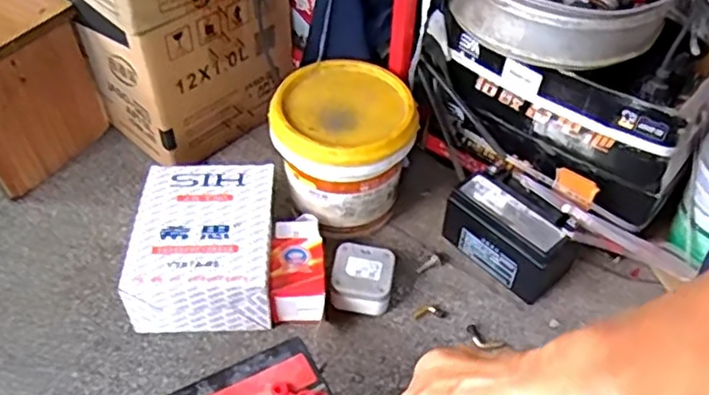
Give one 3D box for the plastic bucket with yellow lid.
[{"bbox_3d":[-0.015,-0.066,0.811,0.163,0.141,0.166,1,46,-1],"label":"plastic bucket with yellow lid"}]

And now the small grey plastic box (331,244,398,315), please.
[{"bbox_3d":[0.009,0.101,0.768,0.073,0.050,0.077,7,46,4],"label":"small grey plastic box"}]

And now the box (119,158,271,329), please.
[{"bbox_3d":[-0.177,0.058,0.774,0.156,0.097,0.188,0,46,-2],"label":"box"}]

